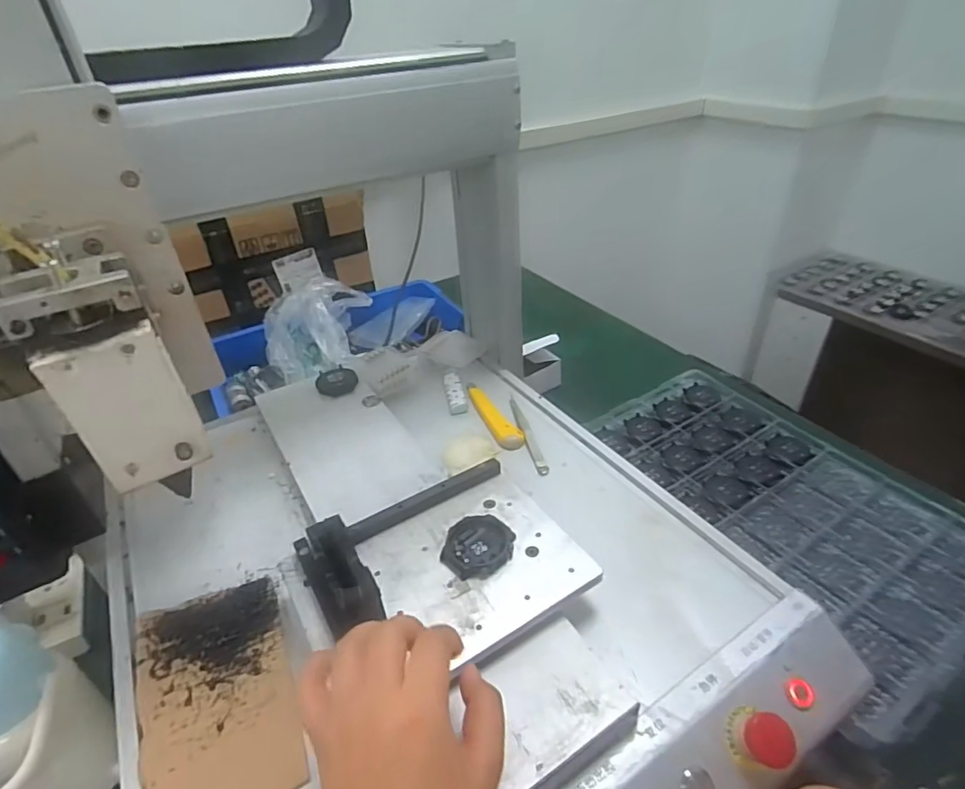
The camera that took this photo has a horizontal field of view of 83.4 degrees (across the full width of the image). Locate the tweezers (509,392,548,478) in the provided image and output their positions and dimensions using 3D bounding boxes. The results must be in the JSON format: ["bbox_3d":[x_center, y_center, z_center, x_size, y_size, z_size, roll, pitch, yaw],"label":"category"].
[{"bbox_3d":[0.047,0.040,0.589,0.012,0.005,0.129,-11,36,-10],"label":"tweezers"}]

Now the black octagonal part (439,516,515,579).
[{"bbox_3d":[-0.004,0.117,0.418,0.054,0.008,0.049,-31,44,-33],"label":"black octagonal part"}]

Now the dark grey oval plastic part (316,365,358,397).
[{"bbox_3d":[-0.174,-0.017,0.646,0.047,0.008,0.056,-21,39,-23],"label":"dark grey oval plastic part"}]

